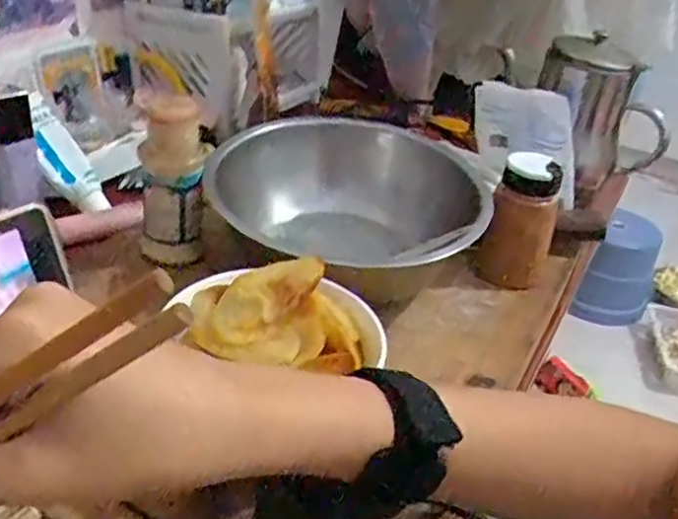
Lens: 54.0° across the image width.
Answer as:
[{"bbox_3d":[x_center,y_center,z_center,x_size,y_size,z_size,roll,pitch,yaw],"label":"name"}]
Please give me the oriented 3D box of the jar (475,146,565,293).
[{"bbox_3d":[0.153,-0.034,0.554,0.052,0.108,0.051,18,33,16],"label":"jar"}]

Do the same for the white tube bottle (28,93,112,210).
[{"bbox_3d":[-0.254,-0.096,0.617,0.037,0.022,0.127,-27,80,-43],"label":"white tube bottle"}]

